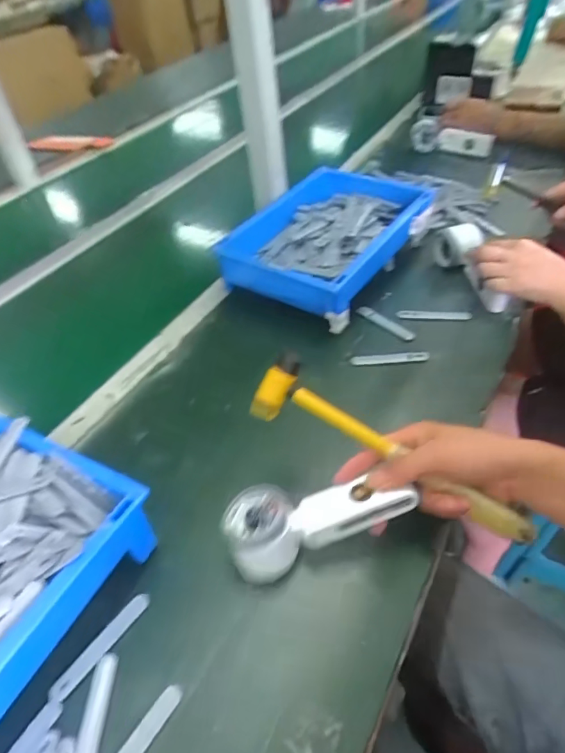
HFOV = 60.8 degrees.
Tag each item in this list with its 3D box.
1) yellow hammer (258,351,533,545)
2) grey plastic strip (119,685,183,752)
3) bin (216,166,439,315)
[{"bbox_3d":[0.100,0.066,0.433,0.263,0.062,0.028,29,16,5],"label":"yellow hammer"},{"bbox_3d":[-0.111,0.275,0.354,0.015,0.004,0.095,26,53,25],"label":"grey plastic strip"},{"bbox_3d":[0.076,-0.221,0.773,0.221,0.081,0.334,23,52,27],"label":"bin"}]

